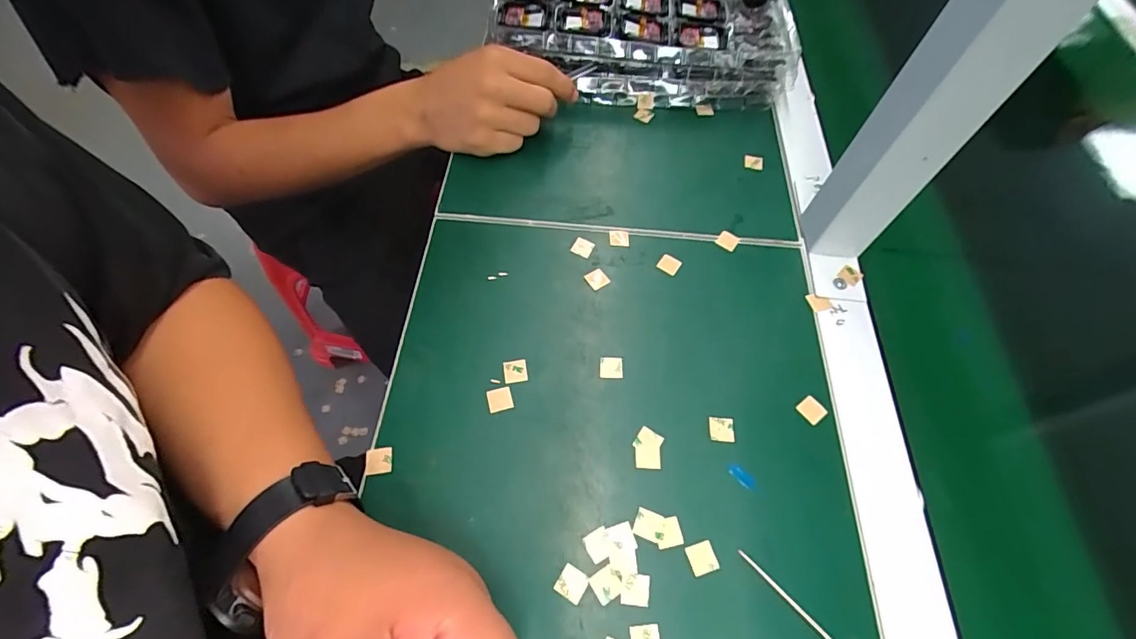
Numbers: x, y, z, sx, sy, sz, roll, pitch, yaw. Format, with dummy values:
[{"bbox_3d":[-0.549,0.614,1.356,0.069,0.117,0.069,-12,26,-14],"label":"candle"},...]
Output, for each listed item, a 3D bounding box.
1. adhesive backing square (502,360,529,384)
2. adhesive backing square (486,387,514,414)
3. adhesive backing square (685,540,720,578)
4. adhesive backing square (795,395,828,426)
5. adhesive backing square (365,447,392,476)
[{"bbox_3d":[-0.036,0.036,0.332,0.016,0.004,0.015,-8,73,-2],"label":"adhesive backing square"},{"bbox_3d":[-0.045,0.053,0.320,0.016,0.004,0.015,-14,62,-10],"label":"adhesive backing square"},{"bbox_3d":[0.077,0.137,0.278,0.016,0.004,0.016,-14,67,-10],"label":"adhesive backing square"},{"bbox_3d":[0.163,0.060,0.324,0.015,0.004,0.016,-35,67,-20],"label":"adhesive backing square"},{"bbox_3d":[-0.117,0.088,0.300,0.015,0.004,0.015,-2,73,-11],"label":"adhesive backing square"}]

